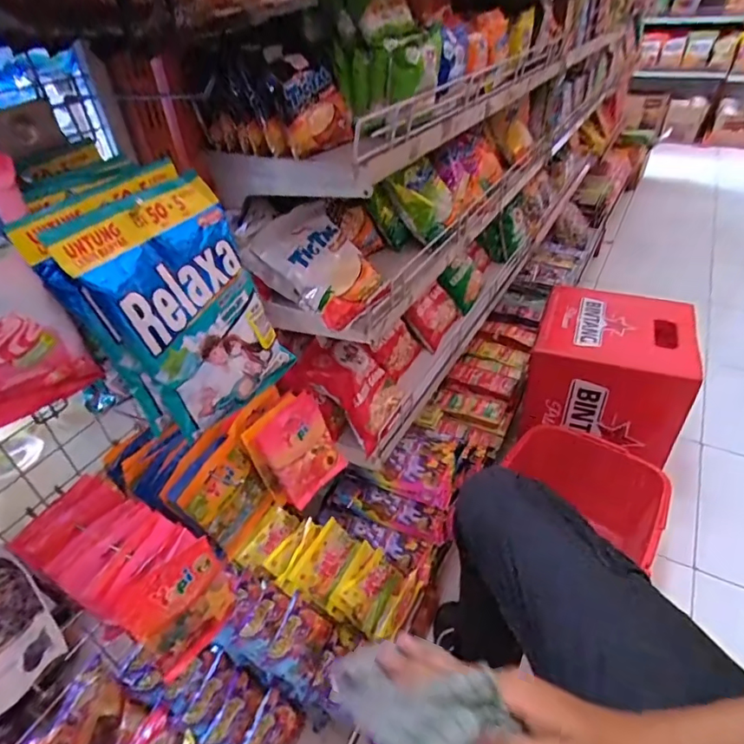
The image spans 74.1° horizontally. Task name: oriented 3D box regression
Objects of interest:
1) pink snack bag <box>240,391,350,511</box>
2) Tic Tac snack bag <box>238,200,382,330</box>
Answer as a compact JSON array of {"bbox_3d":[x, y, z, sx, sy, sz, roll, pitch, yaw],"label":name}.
[{"bbox_3d":[-0.108,0.109,0.694,0.029,0.135,0.115,-10,25,49],"label":"pink snack bag"},{"bbox_3d":[-0.071,-0.148,0.666,0.163,0.059,0.135,36,63,1],"label":"Tic Tac snack bag"}]

